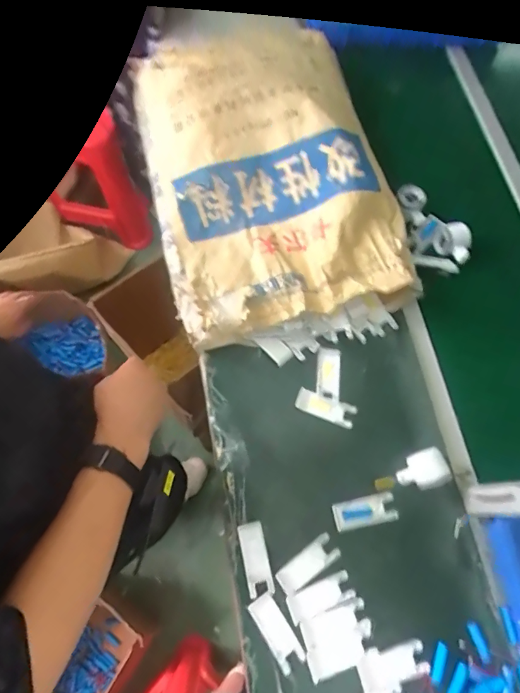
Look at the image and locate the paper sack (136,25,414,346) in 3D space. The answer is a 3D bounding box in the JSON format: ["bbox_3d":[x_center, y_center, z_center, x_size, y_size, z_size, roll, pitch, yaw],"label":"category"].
[{"bbox_3d":[0.012,-0.376,0.907,0.485,0.136,0.674,-13,69,-7],"label":"paper sack"}]

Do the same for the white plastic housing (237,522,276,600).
[{"bbox_3d":[-0.006,0.340,0.698,0.040,0.014,0.106,-12,69,-6],"label":"white plastic housing"}]

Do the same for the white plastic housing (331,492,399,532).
[{"bbox_3d":[0.176,0.279,0.732,0.105,0.018,0.043,-10,69,-6],"label":"white plastic housing"}]

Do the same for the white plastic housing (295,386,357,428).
[{"bbox_3d":[0.120,0.113,0.799,0.108,0.017,0.040,23,69,8],"label":"white plastic housing"}]

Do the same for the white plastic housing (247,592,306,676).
[{"bbox_3d":[0.025,0.436,0.663,0.039,0.008,0.105,-31,72,-13],"label":"white plastic housing"}]

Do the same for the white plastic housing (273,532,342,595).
[{"bbox_3d":[0.076,0.349,0.694,0.106,0.009,0.041,-34,73,-14],"label":"white plastic housing"}]

